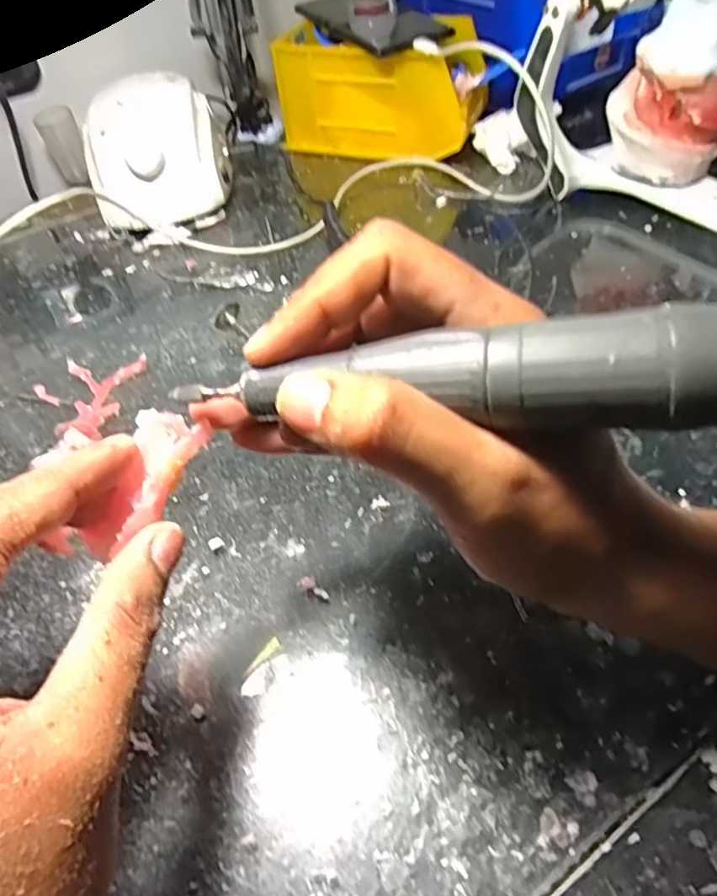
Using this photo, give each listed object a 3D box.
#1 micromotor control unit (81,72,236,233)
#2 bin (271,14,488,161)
[{"bbox_3d":[-0.161,-0.239,0.493,0.106,0.078,0.121,-13,50,-7],"label":"micromotor control unit"},{"bbox_3d":[0.022,-0.322,0.544,0.170,0.085,0.103,14,52,15],"label":"bin"}]

